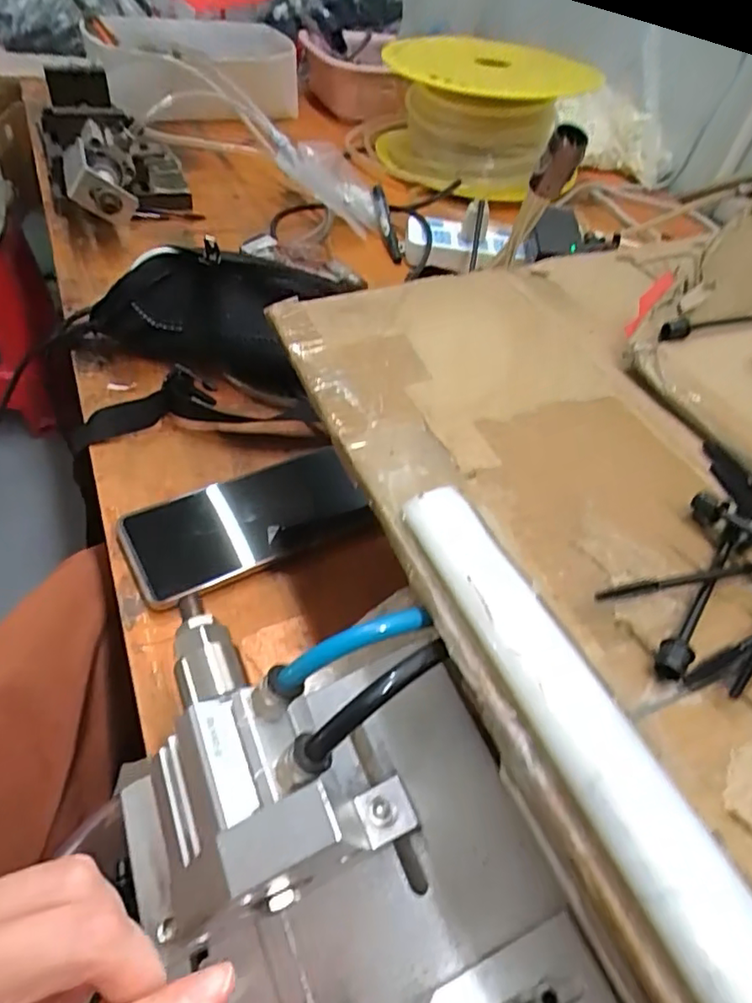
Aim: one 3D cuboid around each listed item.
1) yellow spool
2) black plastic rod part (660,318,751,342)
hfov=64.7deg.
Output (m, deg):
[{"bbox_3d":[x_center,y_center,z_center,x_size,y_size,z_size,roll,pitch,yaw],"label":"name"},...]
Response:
[{"bbox_3d":[0.129,-0.515,0.800,0.217,0.138,0.235,-2,48,-13],"label":"yellow spool"},{"bbox_3d":[0.203,-0.100,0.329,0.098,0.010,0.010,-3,48,-13],"label":"black plastic rod part"}]

